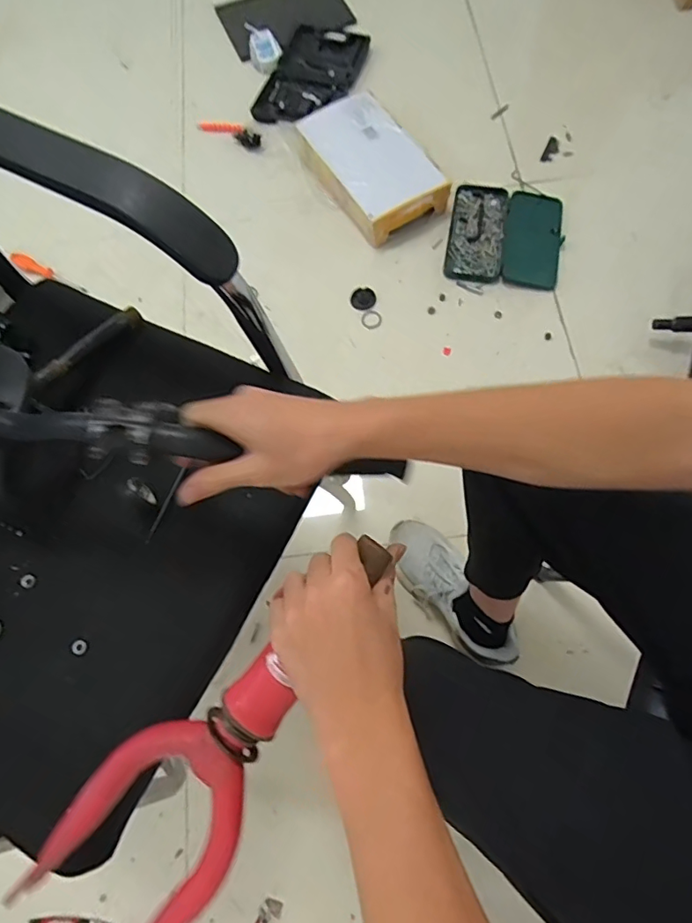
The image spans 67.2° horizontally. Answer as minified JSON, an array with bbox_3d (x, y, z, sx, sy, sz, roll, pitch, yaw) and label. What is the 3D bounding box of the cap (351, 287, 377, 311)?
[{"bbox_3d":[0.039,-0.351,1.130,0.056,0.014,0.054,-1,70,3],"label":"cap"}]

